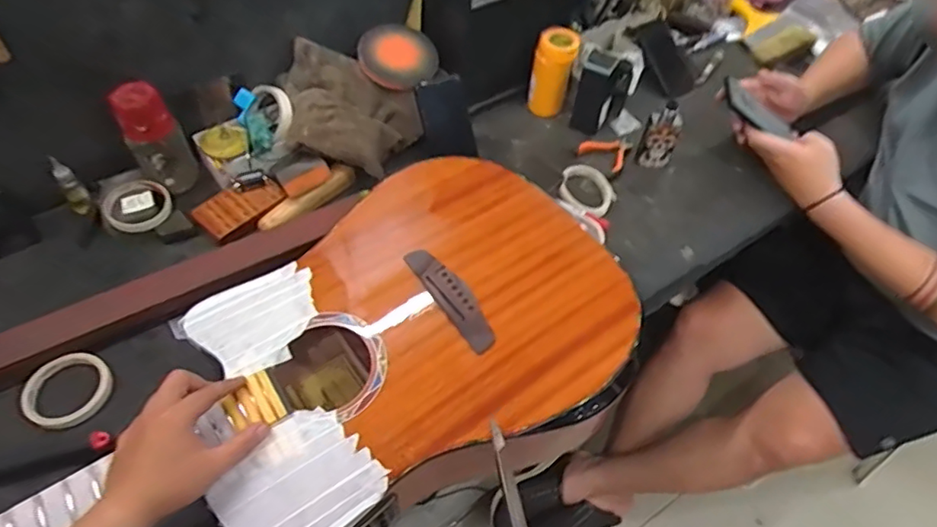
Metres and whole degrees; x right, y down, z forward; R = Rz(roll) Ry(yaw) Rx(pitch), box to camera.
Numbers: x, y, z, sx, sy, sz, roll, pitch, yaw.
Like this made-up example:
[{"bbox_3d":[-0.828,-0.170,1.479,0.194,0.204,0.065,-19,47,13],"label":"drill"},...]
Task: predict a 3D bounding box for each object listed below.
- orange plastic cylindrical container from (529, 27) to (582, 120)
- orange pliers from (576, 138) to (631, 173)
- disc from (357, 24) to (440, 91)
[{"bbox_3d":[0.146,-0.332,1.004,0.073,0.136,0.055,6,52,2],"label":"orange plastic cylindrical container"},{"bbox_3d":[0.234,-0.195,0.991,0.082,0.011,0.083,27,56,17],"label":"orange pliers"},{"bbox_3d":[-0.111,-0.326,0.912,0.122,0.023,0.098,9,94,-8],"label":"disc"}]

